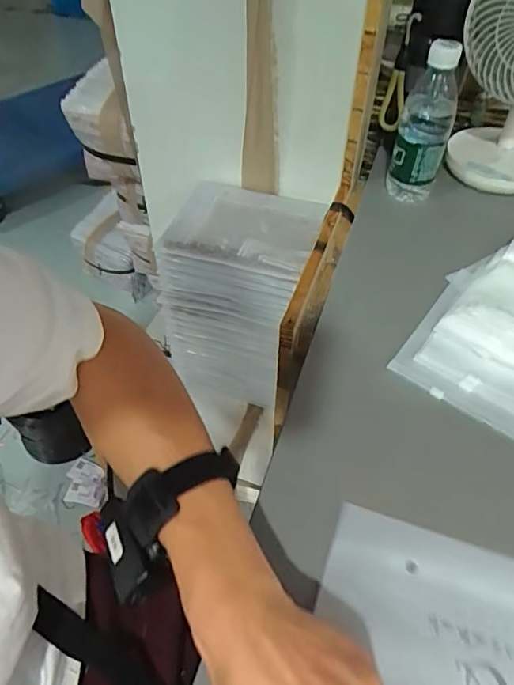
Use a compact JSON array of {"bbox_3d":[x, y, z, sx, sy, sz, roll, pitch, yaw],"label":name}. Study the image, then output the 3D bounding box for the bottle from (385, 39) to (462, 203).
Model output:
[{"bbox_3d":[0.200,-0.259,0.616,0.061,0.180,0.065,14,52,12],"label":"bottle"}]

